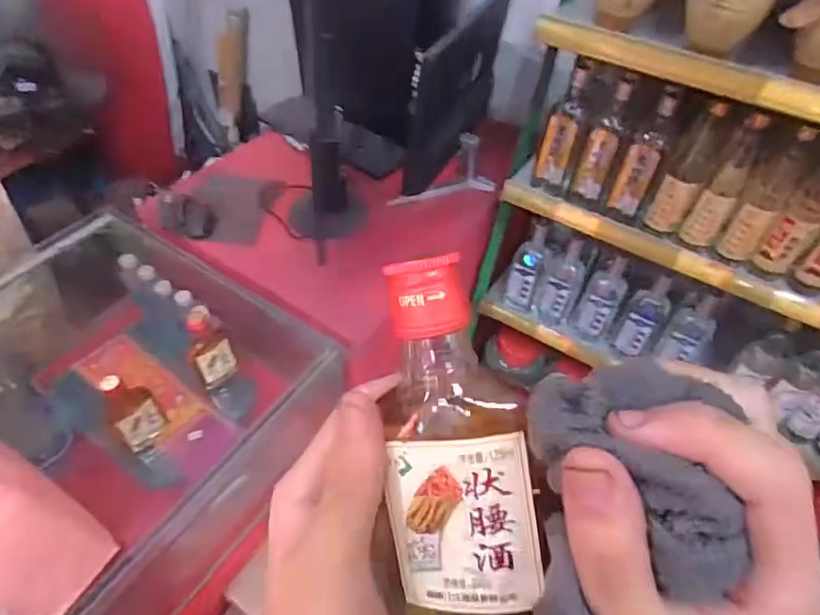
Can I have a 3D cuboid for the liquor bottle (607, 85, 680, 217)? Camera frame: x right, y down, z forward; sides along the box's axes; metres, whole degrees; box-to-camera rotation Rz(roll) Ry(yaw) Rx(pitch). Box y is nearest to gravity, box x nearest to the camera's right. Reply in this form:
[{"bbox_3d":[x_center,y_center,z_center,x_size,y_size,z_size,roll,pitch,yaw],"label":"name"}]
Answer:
[{"bbox_3d":[0.422,-0.272,0.957,0.063,0.222,0.050,23,52,17],"label":"liquor bottle"}]

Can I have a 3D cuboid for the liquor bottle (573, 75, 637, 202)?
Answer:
[{"bbox_3d":[0.355,-0.304,0.982,0.058,0.229,0.049,16,51,11],"label":"liquor bottle"}]

